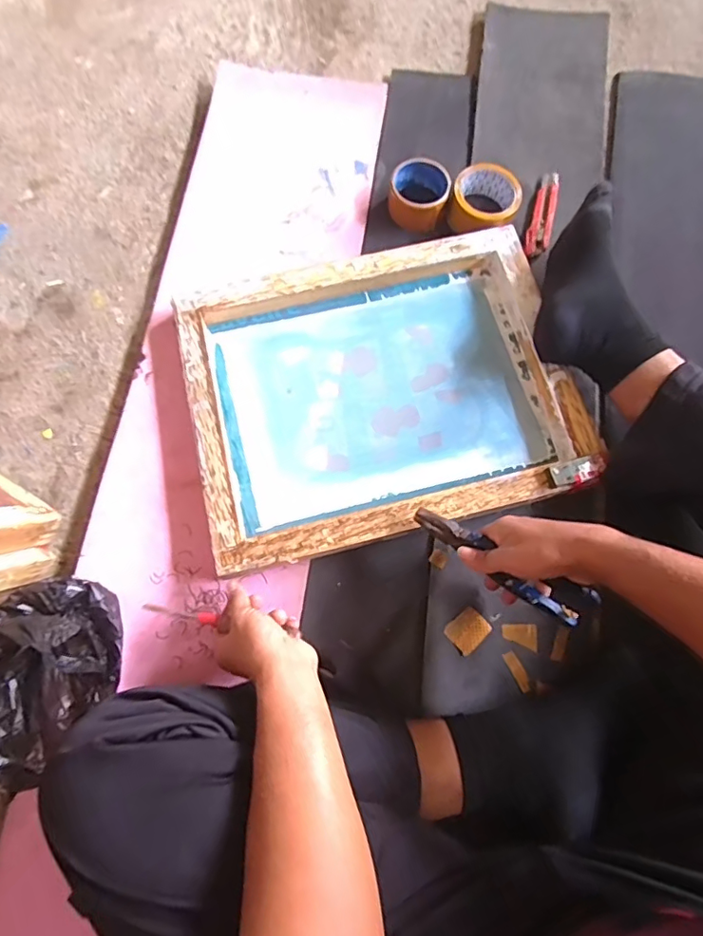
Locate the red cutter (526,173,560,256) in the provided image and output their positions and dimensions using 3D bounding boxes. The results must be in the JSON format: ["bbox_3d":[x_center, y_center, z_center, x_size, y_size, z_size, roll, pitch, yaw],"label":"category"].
[{"bbox_3d":[0.283,-0.372,0.777,0.032,0.014,0.135,16,75,4],"label":"red cutter"}]

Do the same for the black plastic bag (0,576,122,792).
[{"bbox_3d":[-0.329,0.210,0.556,0.143,0.114,0.188,28,77,7],"label":"black plastic bag"}]

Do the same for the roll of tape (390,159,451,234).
[{"bbox_3d":[0.097,-0.393,0.768,0.082,0.043,0.093,10,75,3],"label":"roll of tape"}]

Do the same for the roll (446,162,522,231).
[{"bbox_3d":[0.191,-0.379,0.761,0.097,0.049,0.090,14,75,4],"label":"roll"}]

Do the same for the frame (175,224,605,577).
[{"bbox_3d":[0.037,-0.101,0.681,0.464,0.046,0.368,-14,75,-4],"label":"frame"}]

